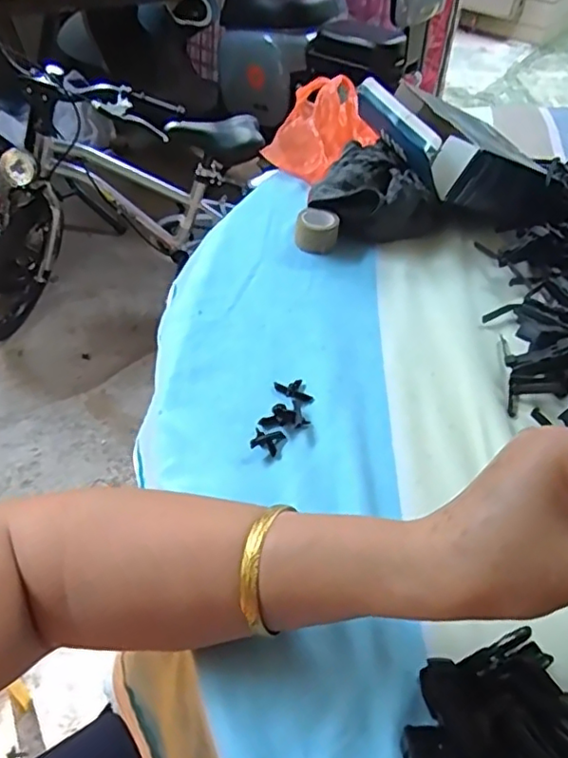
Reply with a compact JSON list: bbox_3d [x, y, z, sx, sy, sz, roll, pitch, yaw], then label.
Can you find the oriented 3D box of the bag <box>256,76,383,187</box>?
[{"bbox_3d":[0.043,-0.268,0.643,0.107,0.058,0.141,21,47,15],"label":"bag"}]

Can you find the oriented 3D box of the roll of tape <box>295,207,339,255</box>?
[{"bbox_3d":[0.029,-0.131,0.526,0.035,0.025,0.035,8,45,2],"label":"roll of tape"}]

